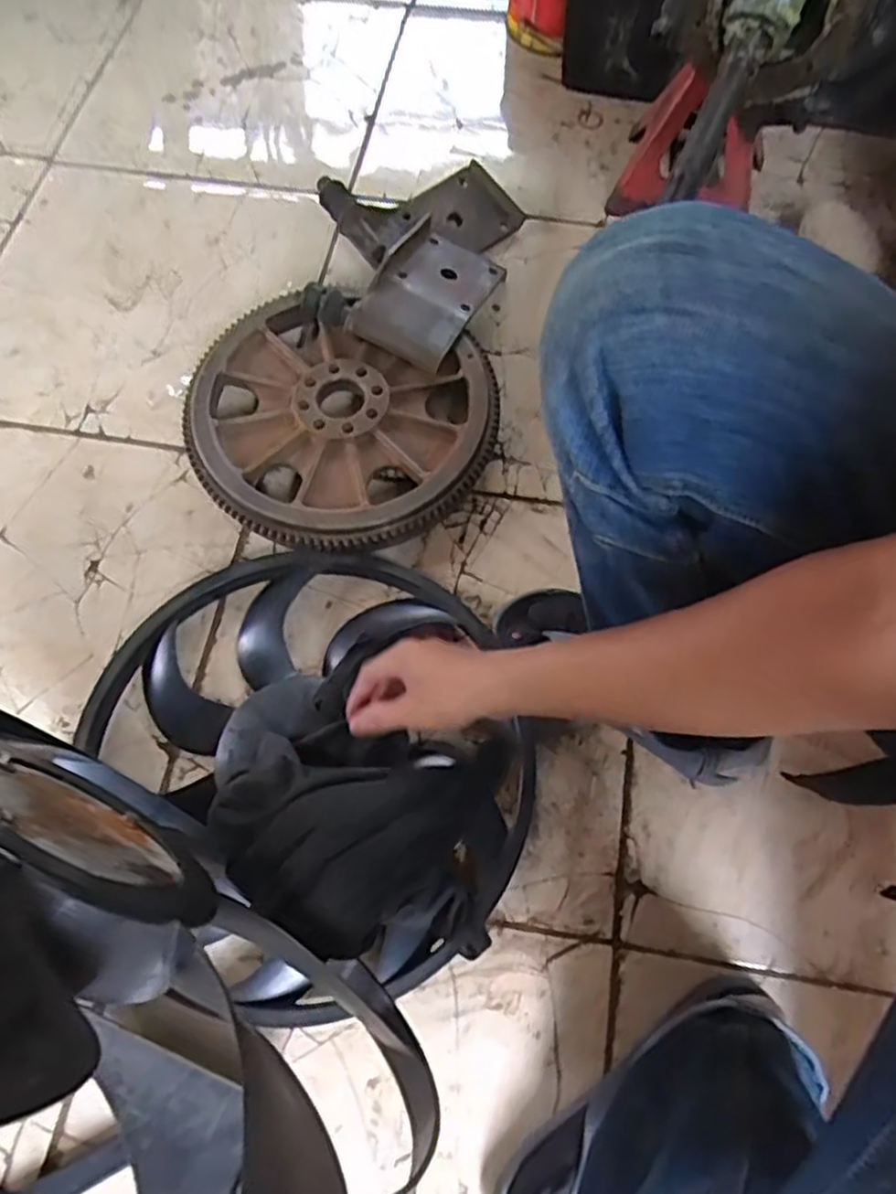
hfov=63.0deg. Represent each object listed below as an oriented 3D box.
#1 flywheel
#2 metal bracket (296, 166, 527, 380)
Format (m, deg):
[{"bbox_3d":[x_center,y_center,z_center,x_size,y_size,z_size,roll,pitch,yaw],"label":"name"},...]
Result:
[{"bbox_3d":[-0.113,-0.179,0.770,0.314,0.060,0.281,15,69,5],"label":"flywheel"},{"bbox_3d":[-0.050,-0.405,0.847,0.226,0.061,0.309,22,69,7],"label":"metal bracket"}]

